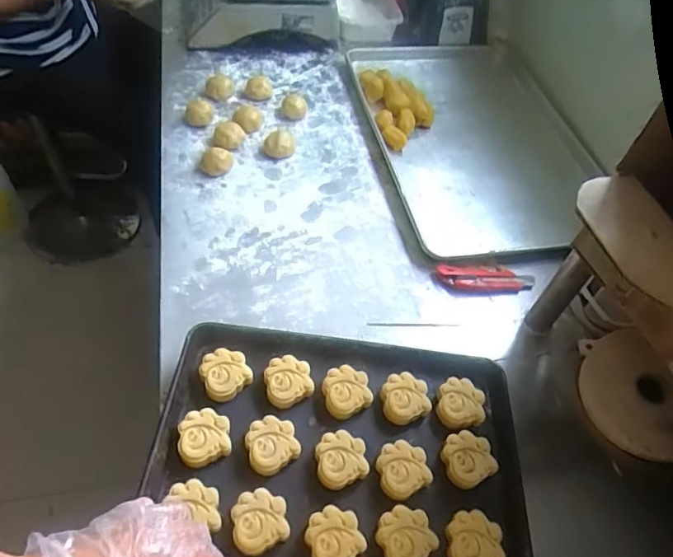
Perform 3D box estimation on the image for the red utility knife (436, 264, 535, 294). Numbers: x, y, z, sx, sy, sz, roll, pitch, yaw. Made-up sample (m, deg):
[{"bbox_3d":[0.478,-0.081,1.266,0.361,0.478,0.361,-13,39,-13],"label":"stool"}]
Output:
[{"bbox_3d":[0.231,0.001,0.785,0.150,0.021,0.042,-1,54,-6],"label":"red utility knife"}]

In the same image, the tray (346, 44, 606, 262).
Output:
[{"bbox_3d":[0.267,-0.279,0.977,0.380,0.050,0.582,-7,55,-11],"label":"tray"}]

